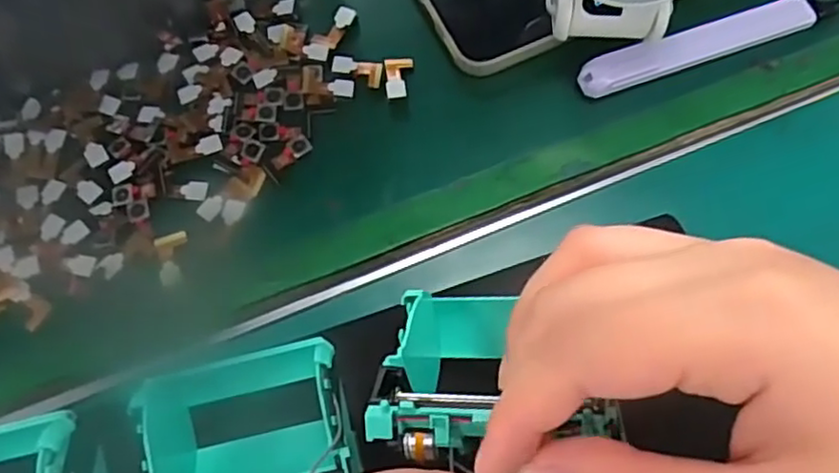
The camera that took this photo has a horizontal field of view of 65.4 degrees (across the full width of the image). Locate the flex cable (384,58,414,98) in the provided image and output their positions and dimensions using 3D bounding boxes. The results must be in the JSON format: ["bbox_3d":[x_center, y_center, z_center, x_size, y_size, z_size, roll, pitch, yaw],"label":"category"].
[{"bbox_3d":[-0.009,-0.071,0.291,0.013,0.005,0.021,-4,72,-1],"label":"flex cable"}]

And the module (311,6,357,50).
[{"bbox_3d":[-0.039,-0.096,0.300,0.012,0.004,0.023,25,74,8],"label":"module"}]

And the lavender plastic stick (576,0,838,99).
[{"bbox_3d":[0.132,-0.088,0.292,0.130,0.012,0.018,-20,73,-6],"label":"lavender plastic stick"}]

